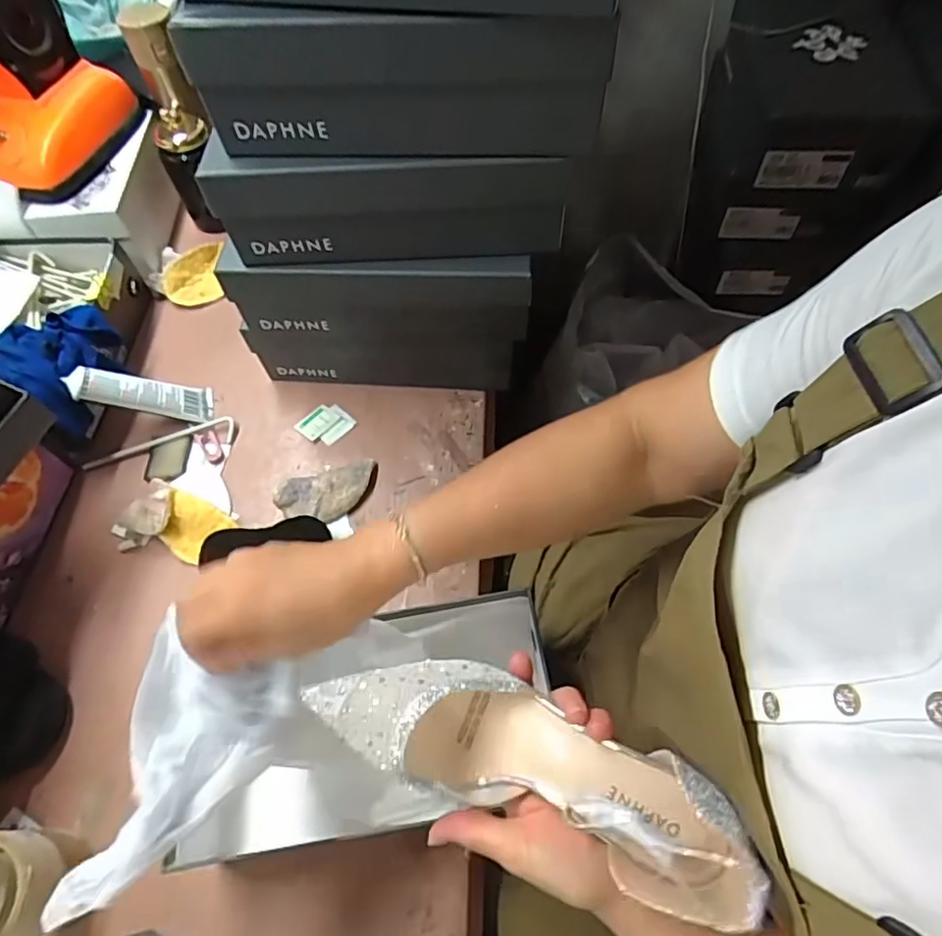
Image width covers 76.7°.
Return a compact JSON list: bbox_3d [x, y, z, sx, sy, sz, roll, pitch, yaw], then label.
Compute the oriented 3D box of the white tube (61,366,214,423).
[{"bbox_3d":[-0.365,-0.083,0.671,0.146,0.024,0.046,9,50,-42],"label":"white tube"}]

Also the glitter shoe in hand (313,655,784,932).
[{"bbox_3d":[0.028,0.158,0.330,0.235,0.072,0.071,15,62,22],"label":"glitter shoe in hand"}]

